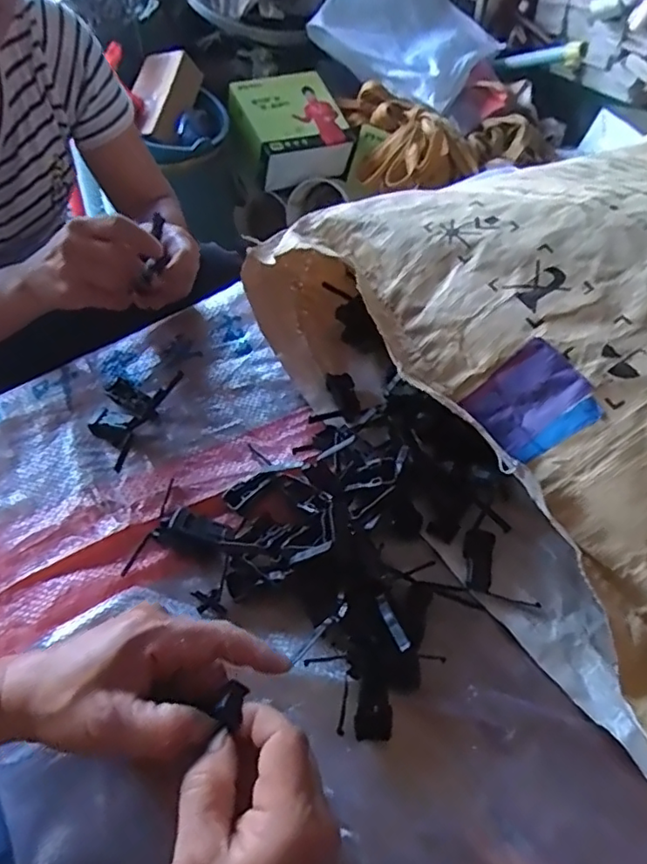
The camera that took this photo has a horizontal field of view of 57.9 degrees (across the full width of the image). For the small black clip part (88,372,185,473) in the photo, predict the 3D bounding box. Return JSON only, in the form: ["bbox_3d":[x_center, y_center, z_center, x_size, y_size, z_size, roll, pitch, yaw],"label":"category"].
[{"bbox_3d":[-0.165,-0.018,0.486,0.053,0.021,0.100,18,49,9],"label":"small black clip part"}]

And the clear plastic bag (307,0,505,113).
[{"bbox_3d":[0.242,-1.115,1.596,0.417,0.236,0.430,30,52,18],"label":"clear plastic bag"}]

